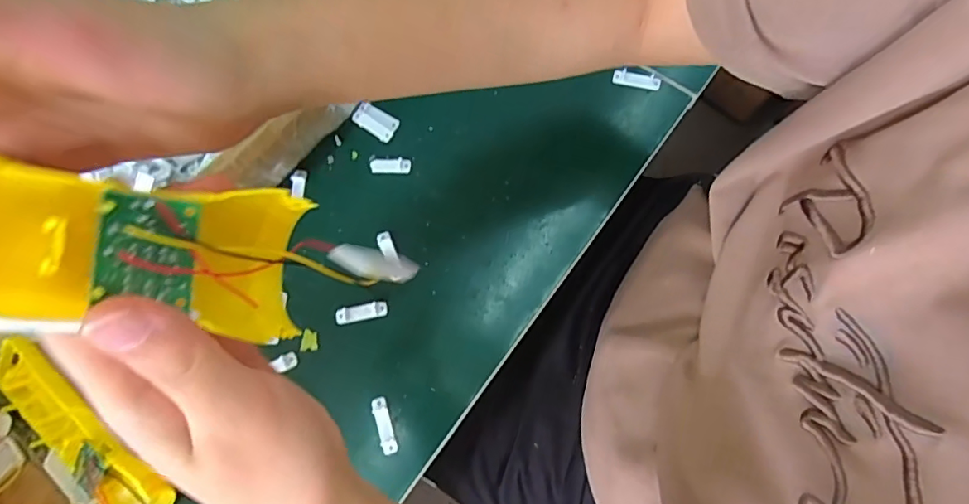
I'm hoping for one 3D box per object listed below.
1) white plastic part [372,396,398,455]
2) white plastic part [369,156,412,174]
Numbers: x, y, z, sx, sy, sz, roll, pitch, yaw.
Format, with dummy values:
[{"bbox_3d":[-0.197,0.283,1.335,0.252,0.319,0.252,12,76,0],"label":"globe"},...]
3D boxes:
[{"bbox_3d":[-0.069,0.119,0.362,0.010,0.006,0.039,-19,74,-2],"label":"white plastic part"},{"bbox_3d":[-0.074,-0.068,0.412,0.033,0.005,0.013,6,75,6],"label":"white plastic part"}]

